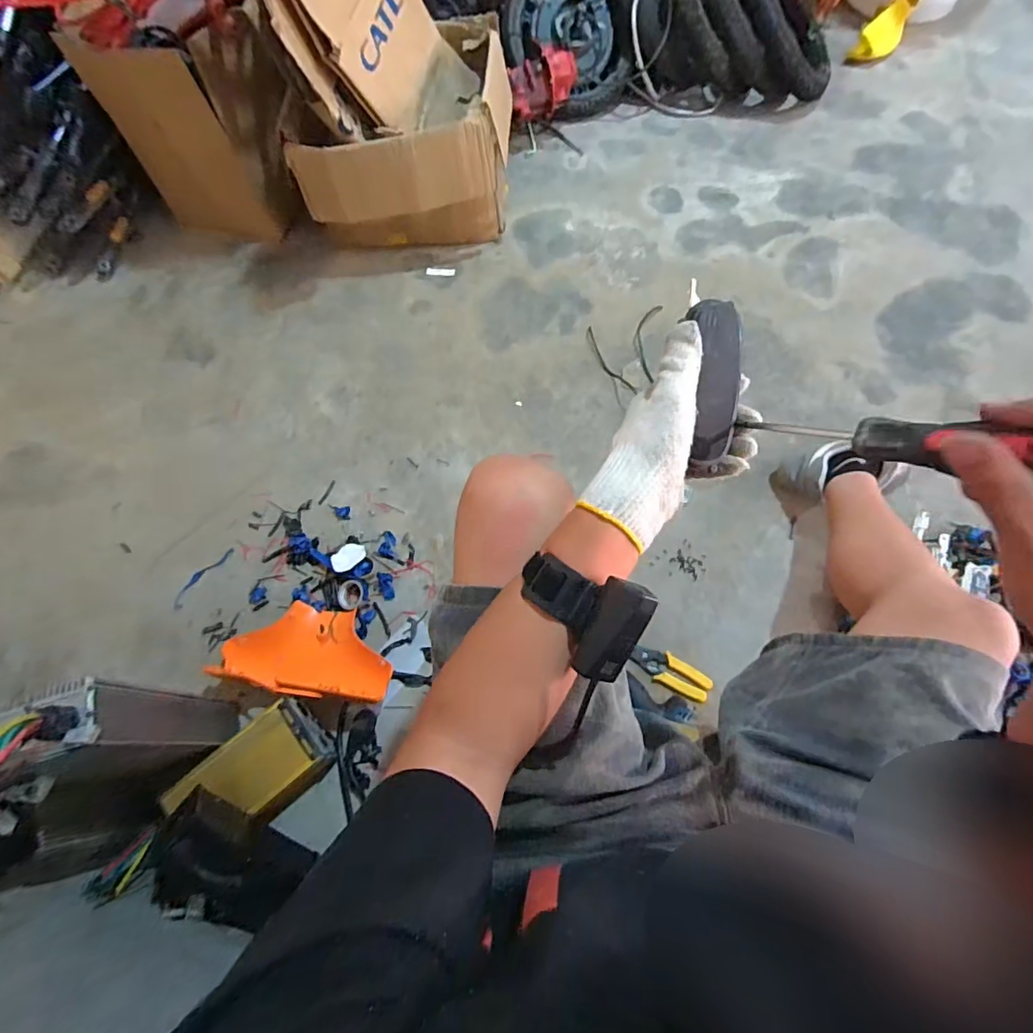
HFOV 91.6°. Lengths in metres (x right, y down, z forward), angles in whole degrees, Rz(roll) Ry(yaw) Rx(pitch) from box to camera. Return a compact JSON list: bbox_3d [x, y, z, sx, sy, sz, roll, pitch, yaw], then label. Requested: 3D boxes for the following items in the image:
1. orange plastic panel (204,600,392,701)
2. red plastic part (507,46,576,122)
[{"bbox_3d":[-0.346,0.224,0.845,0.290,0.029,0.166,7,38,2],"label":"orange plastic panel"},{"bbox_3d":[0.068,-1.111,1.297,0.177,0.105,0.095,1,66,2],"label":"red plastic part"}]

